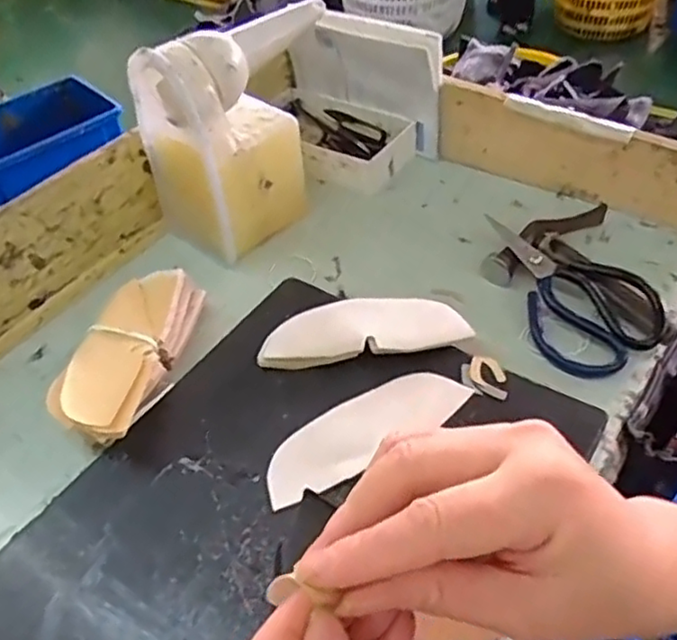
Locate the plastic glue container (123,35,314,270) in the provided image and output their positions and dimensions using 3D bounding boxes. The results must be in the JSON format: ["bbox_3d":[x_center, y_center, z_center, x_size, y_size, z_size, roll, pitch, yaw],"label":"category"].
[{"bbox_3d":[-0.112,-0.178,0.653,0.118,0.200,0.117,32,57,30],"label":"plastic glue container"}]

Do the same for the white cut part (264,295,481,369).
[{"bbox_3d":[0.020,0.009,0.539,0.163,0.020,0.055,-7,46,-1],"label":"white cut part"}]

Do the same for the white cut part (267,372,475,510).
[{"bbox_3d":[0.019,0.080,0.484,0.161,0.008,0.052,-28,50,-20],"label":"white cut part"}]

